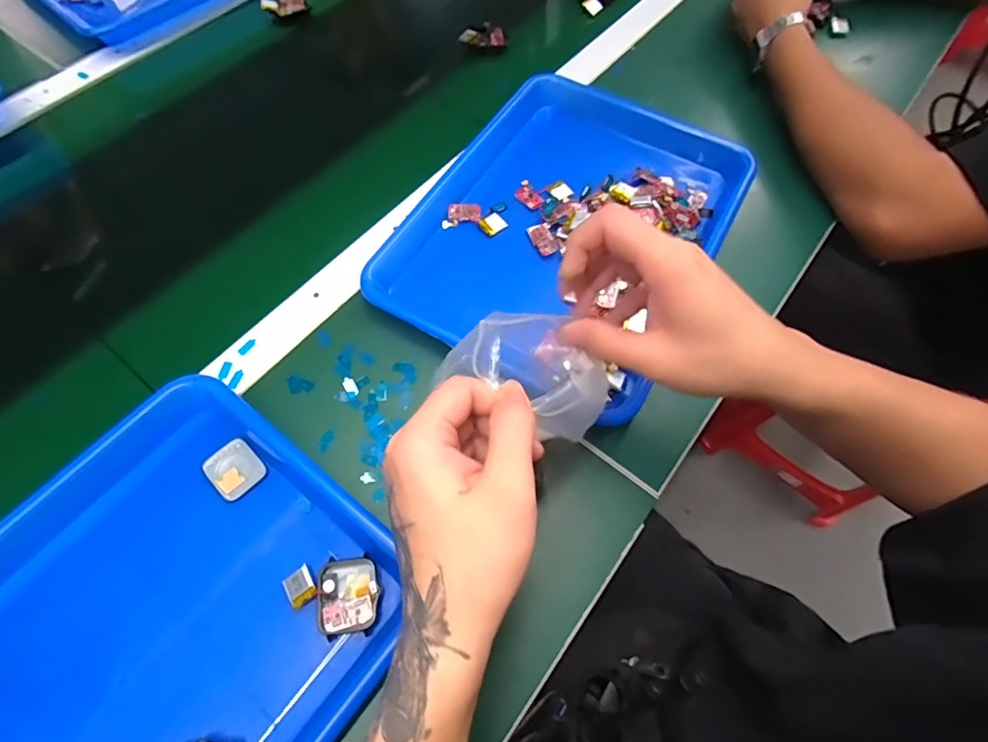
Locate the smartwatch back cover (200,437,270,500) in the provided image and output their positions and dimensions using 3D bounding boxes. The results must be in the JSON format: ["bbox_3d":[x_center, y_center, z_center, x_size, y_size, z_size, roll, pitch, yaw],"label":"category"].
[{"bbox_3d":[-0.191,0.070,0.363,0.033,0.006,0.042,-40,71,-17],"label":"smartwatch back cover"}]

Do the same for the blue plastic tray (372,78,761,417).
[{"bbox_3d":[0.064,-0.137,0.454,0.258,0.032,0.323,28,68,12],"label":"blue plastic tray"}]

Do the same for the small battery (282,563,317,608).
[{"bbox_3d":[-0.125,0.139,0.320,0.018,0.004,0.020,-37,70,-16],"label":"small battery"}]

